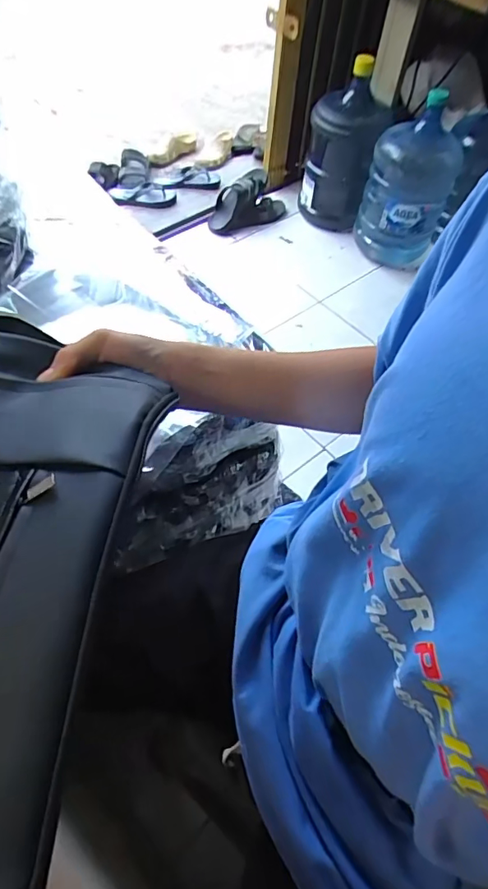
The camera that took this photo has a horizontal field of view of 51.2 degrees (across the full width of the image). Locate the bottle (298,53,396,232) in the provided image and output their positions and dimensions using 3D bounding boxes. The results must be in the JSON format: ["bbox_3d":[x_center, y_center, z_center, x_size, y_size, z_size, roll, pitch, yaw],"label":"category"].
[{"bbox_3d":[0.325,-0.949,1.668,0.244,0.423,0.253,13,56,4],"label":"bottle"}]

